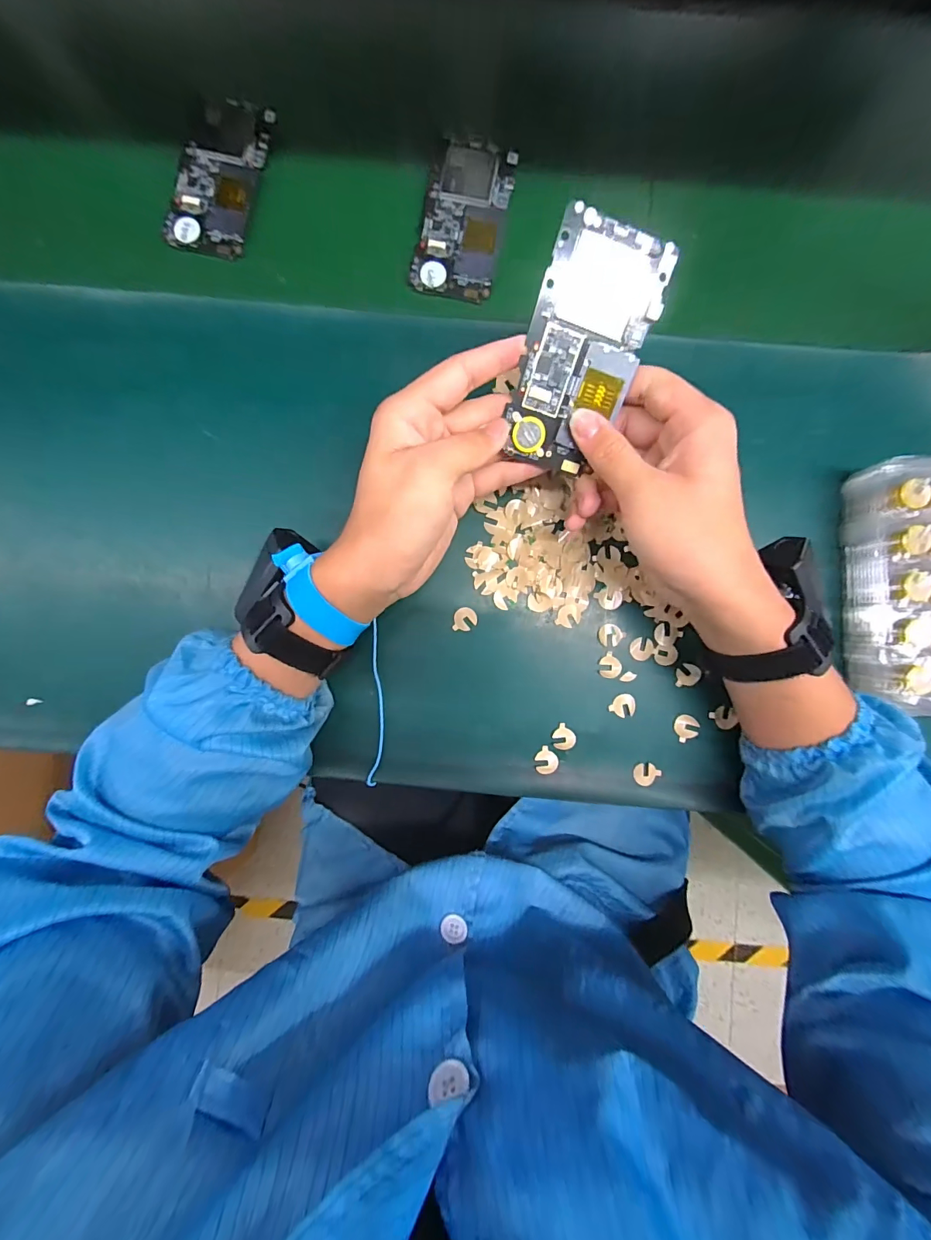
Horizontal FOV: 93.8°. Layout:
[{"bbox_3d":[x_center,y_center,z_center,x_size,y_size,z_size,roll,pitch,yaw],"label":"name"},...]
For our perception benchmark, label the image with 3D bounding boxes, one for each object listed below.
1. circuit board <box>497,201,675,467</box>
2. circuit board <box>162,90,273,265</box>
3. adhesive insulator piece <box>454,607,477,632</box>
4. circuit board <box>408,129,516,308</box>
[{"bbox_3d":[0.068,-0.154,0.254,0.065,0.007,0.125,14,111,-8],"label":"circuit board"},{"bbox_3d":[-0.195,-0.355,0.347,0.067,0.006,0.125,15,88,0],"label":"circuit board"},{"bbox_3d":[0.000,0.000,0.332,0.017,0.004,0.018,0,89,-1],"label":"adhesive insulator piece"},{"bbox_3d":[0.000,-0.318,0.344,0.065,0.006,0.127,11,88,0],"label":"circuit board"}]

